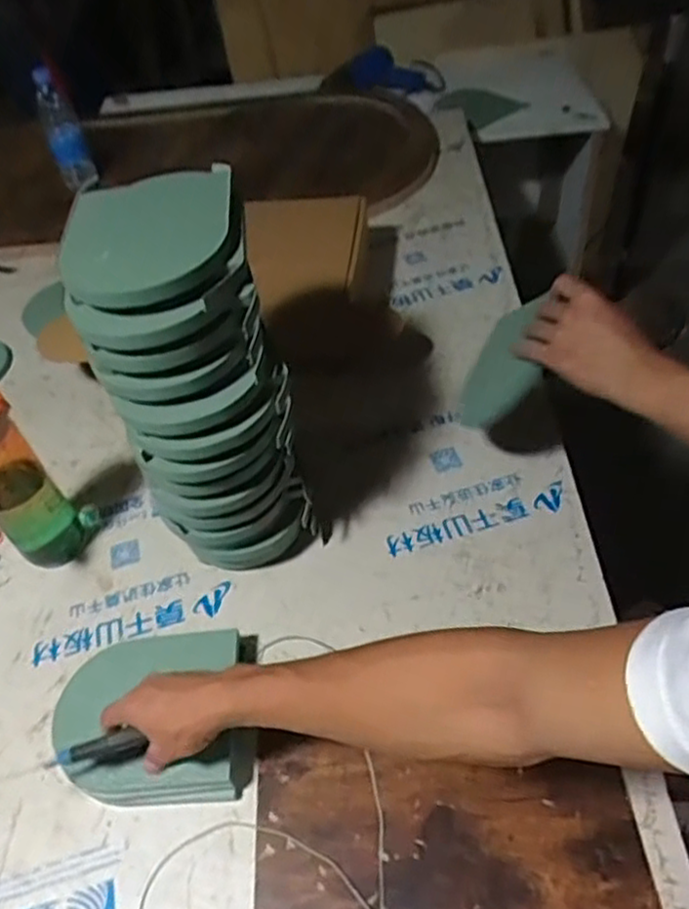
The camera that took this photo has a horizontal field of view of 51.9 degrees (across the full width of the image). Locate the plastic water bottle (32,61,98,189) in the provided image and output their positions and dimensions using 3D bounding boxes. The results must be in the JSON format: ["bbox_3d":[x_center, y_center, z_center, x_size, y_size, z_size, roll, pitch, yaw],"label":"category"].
[{"bbox_3d":[-0.530,-0.602,1.340,0.058,0.234,0.065,-29,52,-19],"label":"plastic water bottle"}]

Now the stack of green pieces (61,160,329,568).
[{"bbox_3d":[-0.143,-0.060,0.718,0.164,0.366,0.205,-19,49,-9],"label":"stack of green pieces"}]

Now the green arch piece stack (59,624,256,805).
[{"bbox_3d":[-0.175,0.248,0.671,0.178,0.053,0.151,-9,48,-3],"label":"green arch piece stack"}]

